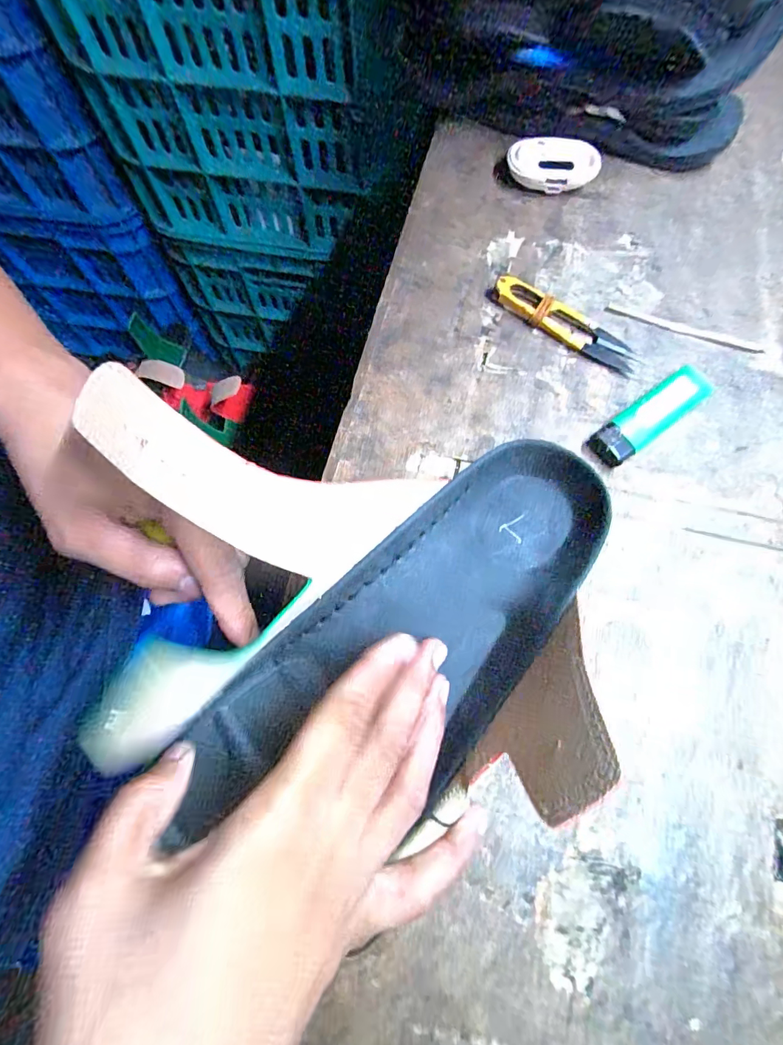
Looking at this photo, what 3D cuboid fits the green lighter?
[{"bbox_3d":[0.149,-0.061,0.269,0.083,0.012,0.023,-36,74,-11],"label":"green lighter"}]

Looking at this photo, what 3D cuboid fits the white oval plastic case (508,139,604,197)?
[{"bbox_3d":[0.114,-0.252,0.330,0.061,0.020,0.030,6,71,3],"label":"white oval plastic case"}]

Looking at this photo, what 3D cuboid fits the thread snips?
[{"bbox_3d":[0.109,-0.126,0.292,0.098,0.011,0.023,32,75,11],"label":"thread snips"}]

